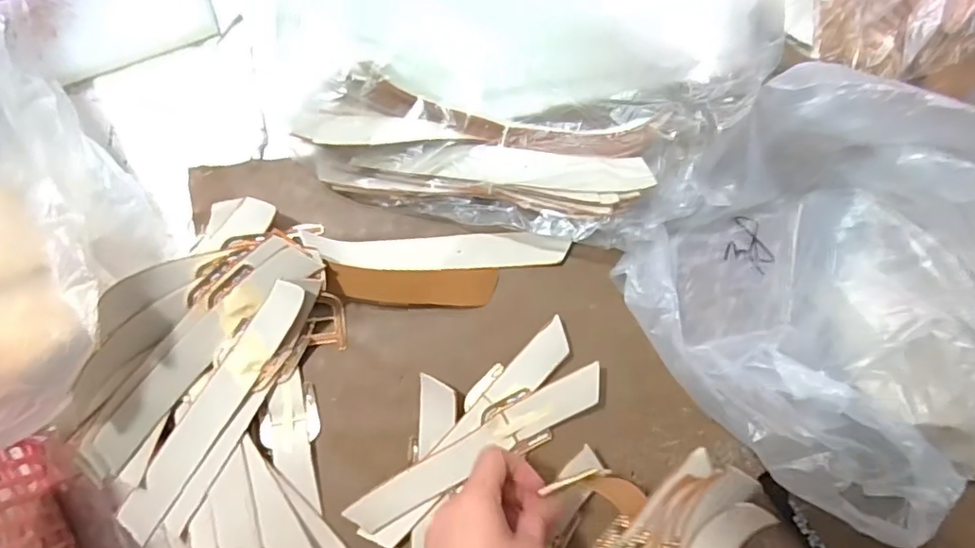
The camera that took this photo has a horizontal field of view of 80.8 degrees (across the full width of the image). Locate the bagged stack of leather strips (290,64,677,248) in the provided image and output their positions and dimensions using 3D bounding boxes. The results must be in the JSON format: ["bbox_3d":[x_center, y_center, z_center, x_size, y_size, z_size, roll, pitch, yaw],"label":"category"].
[{"bbox_3d":[-0.003,-0.092,0.467,0.296,0.064,0.111,7,85,1],"label":"bagged stack of leather strips"}]

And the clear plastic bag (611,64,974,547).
[{"bbox_3d":[0.278,0.025,0.416,0.339,0.139,0.256,44,87,4],"label":"clear plastic bag"}]

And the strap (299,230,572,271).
[{"bbox_3d":[-0.041,-0.019,0.481,0.214,0.022,0.032,-1,85,1],"label":"strap"}]

